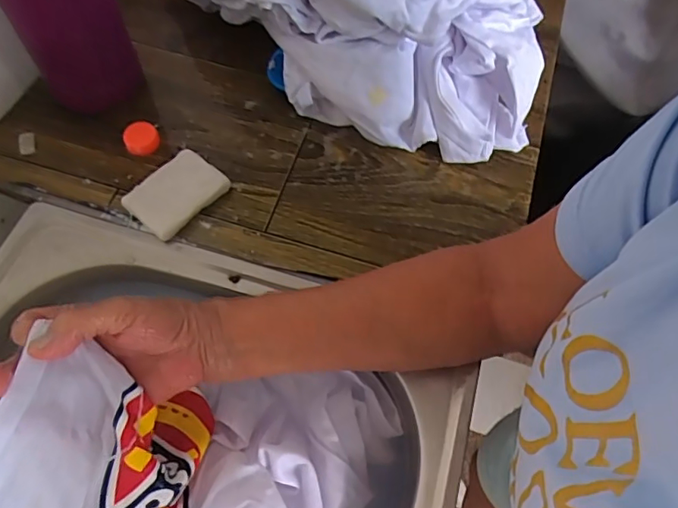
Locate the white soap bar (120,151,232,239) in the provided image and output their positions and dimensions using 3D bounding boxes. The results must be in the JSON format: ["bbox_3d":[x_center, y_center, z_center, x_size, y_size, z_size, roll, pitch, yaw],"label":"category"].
[{"bbox_3d":[-0.142,-0.053,0.449,0.056,0.017,0.077,39,68,15],"label":"white soap bar"}]

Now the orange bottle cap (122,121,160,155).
[{"bbox_3d":[-0.183,-0.108,0.475,0.031,0.014,0.029,1,64,-3],"label":"orange bottle cap"}]

